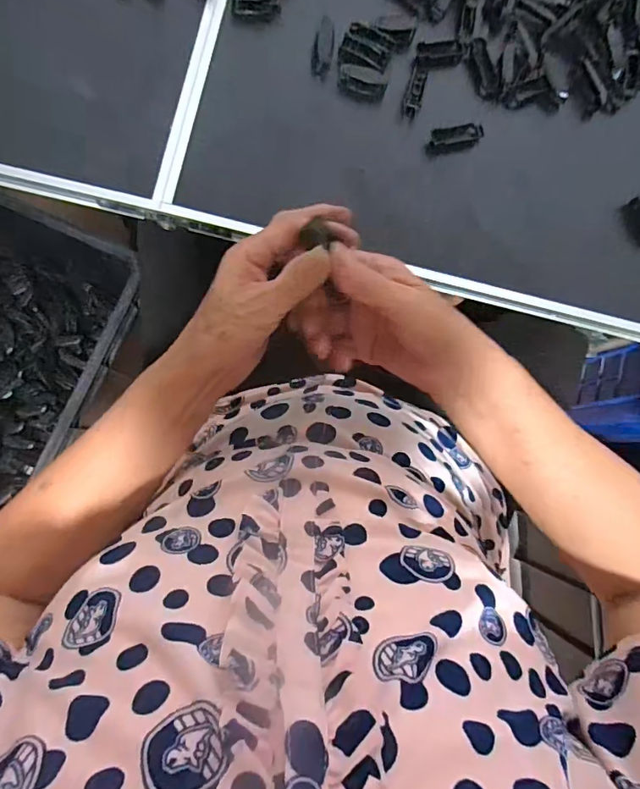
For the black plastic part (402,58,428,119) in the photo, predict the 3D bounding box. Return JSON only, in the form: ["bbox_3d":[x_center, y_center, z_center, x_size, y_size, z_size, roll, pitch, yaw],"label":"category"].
[{"bbox_3d":[0.097,-0.309,0.489,0.017,0.007,0.059,14,83,-4],"label":"black plastic part"}]

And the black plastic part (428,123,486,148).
[{"bbox_3d":[0.137,-0.261,0.483,0.056,0.012,0.016,-10,85,-6],"label":"black plastic part"}]

